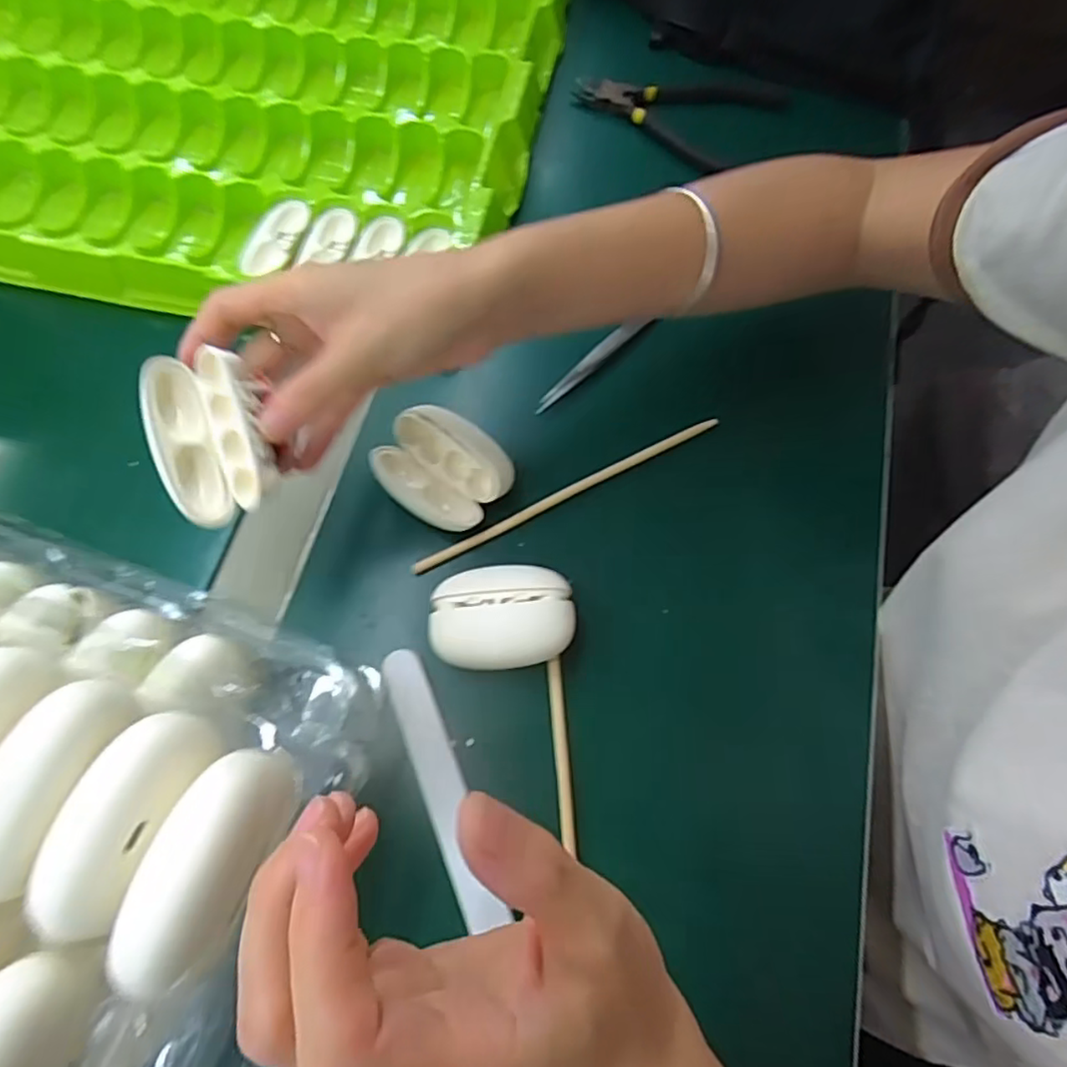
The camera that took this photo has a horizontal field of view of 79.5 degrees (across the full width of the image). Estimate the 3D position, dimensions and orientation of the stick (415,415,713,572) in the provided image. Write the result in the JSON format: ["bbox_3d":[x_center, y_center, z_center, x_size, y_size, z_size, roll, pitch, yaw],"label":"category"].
[{"bbox_3d":[0.022,-0.024,0.353,0.188,0.008,0.007,-27,72,-11],"label":"stick"}]

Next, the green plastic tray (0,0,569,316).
[{"bbox_3d":[-0.288,-0.345,0.463,0.592,0.046,0.410,10,69,2],"label":"green plastic tray"}]

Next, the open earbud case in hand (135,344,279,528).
[{"bbox_3d":[-0.131,-0.040,0.257,0.037,0.030,0.067,-18,94,-34],"label":"open earbud case in hand"}]

